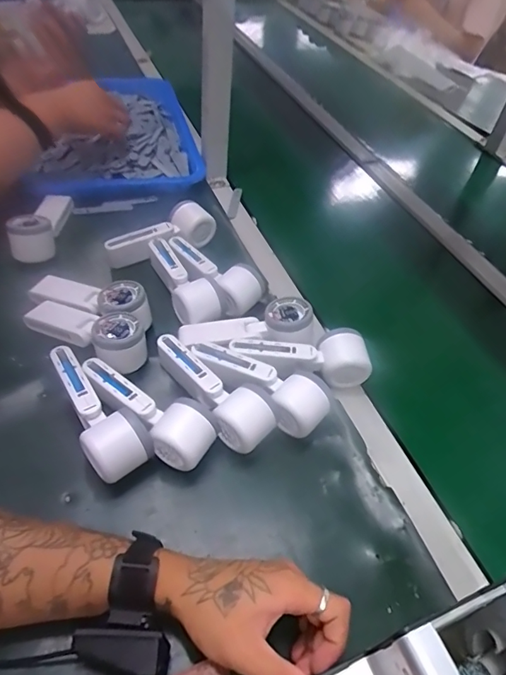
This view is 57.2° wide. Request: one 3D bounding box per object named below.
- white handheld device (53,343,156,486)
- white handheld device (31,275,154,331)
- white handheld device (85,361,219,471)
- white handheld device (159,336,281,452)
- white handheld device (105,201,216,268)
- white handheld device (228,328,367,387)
[{"bbox_3d":[-0.166,0.076,0.500,0.058,0.052,0.162,-24,54,-25],"label":"white handheld device"},{"bbox_3d":[-0.212,-0.045,0.603,0.172,0.050,0.059,10,47,20],"label":"white handheld device"},{"bbox_3d":[-0.119,0.082,0.499,0.165,0.056,0.061,22,50,14],"label":"white handheld device"},{"bbox_3d":[-0.042,0.056,0.534,0.067,0.052,0.166,-28,56,-27],"label":"white handheld device"},{"bbox_3d":[-0.135,-0.151,0.698,0.164,0.052,0.057,-32,58,-30],"label":"white handheld device"},{"bbox_3d":[0.058,0.018,0.564,0.166,0.049,0.057,7,48,0],"label":"white handheld device"}]

